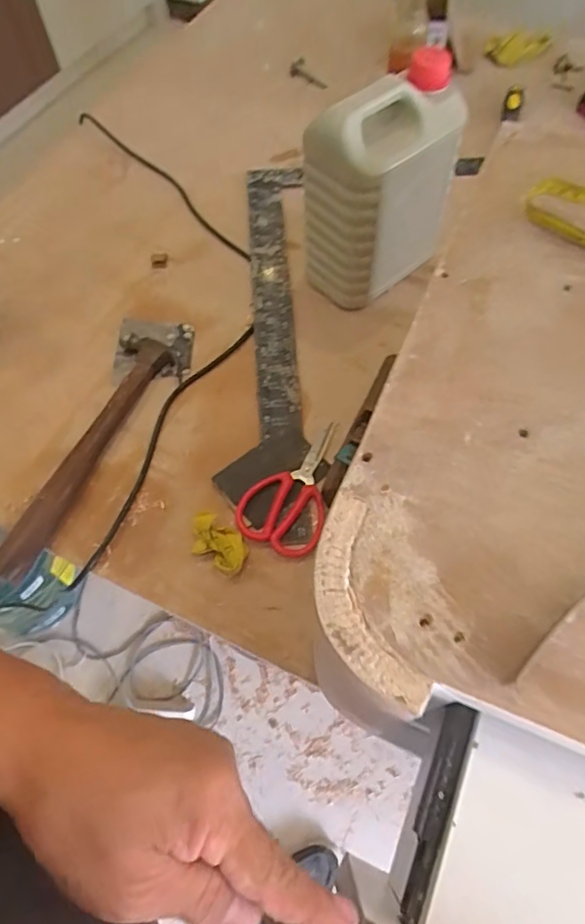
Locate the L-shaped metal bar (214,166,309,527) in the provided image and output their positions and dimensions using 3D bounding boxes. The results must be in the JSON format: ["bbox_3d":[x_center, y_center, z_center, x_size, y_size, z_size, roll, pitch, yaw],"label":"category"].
[{"bbox_3d":[-0.028,-0.194,0.729,0.092,0.013,0.583,1,62,3],"label":"L-shaped metal bar"}]

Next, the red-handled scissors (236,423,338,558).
[{"bbox_3d":[0.007,0.021,0.610,0.088,0.009,0.162,21,64,13],"label":"red-handled scissors"}]

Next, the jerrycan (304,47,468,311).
[{"bbox_3d":[0.102,-0.307,0.650,0.161,0.228,0.098,-37,66,-17],"label":"jerrycan"}]

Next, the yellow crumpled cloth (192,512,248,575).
[{"bbox_3d":[-0.077,0.085,0.576,0.069,0.017,0.041,30,67,17],"label":"yellow crumpled cloth"}]

